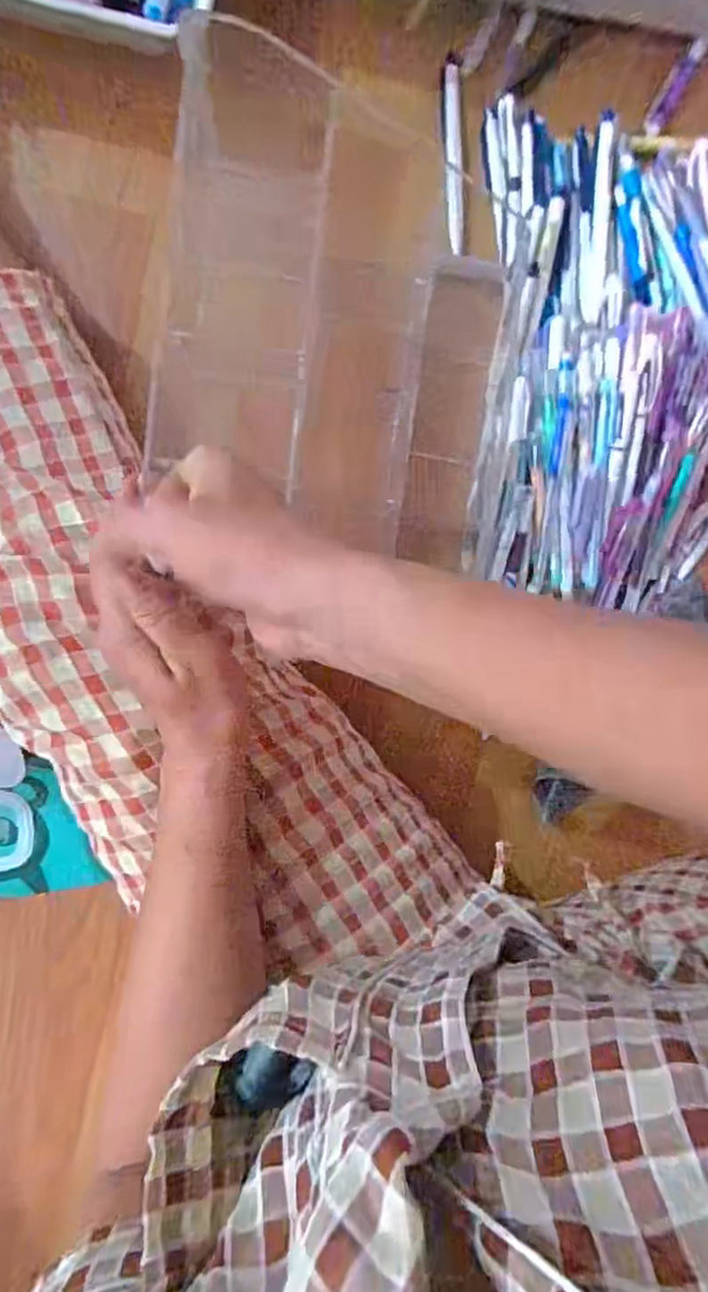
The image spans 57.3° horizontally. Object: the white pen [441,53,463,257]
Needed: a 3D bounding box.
[{"bbox_3d":[0.074,-0.360,0.474,0.015,0.011,0.136,-4,97,-4],"label":"white pen"}]

